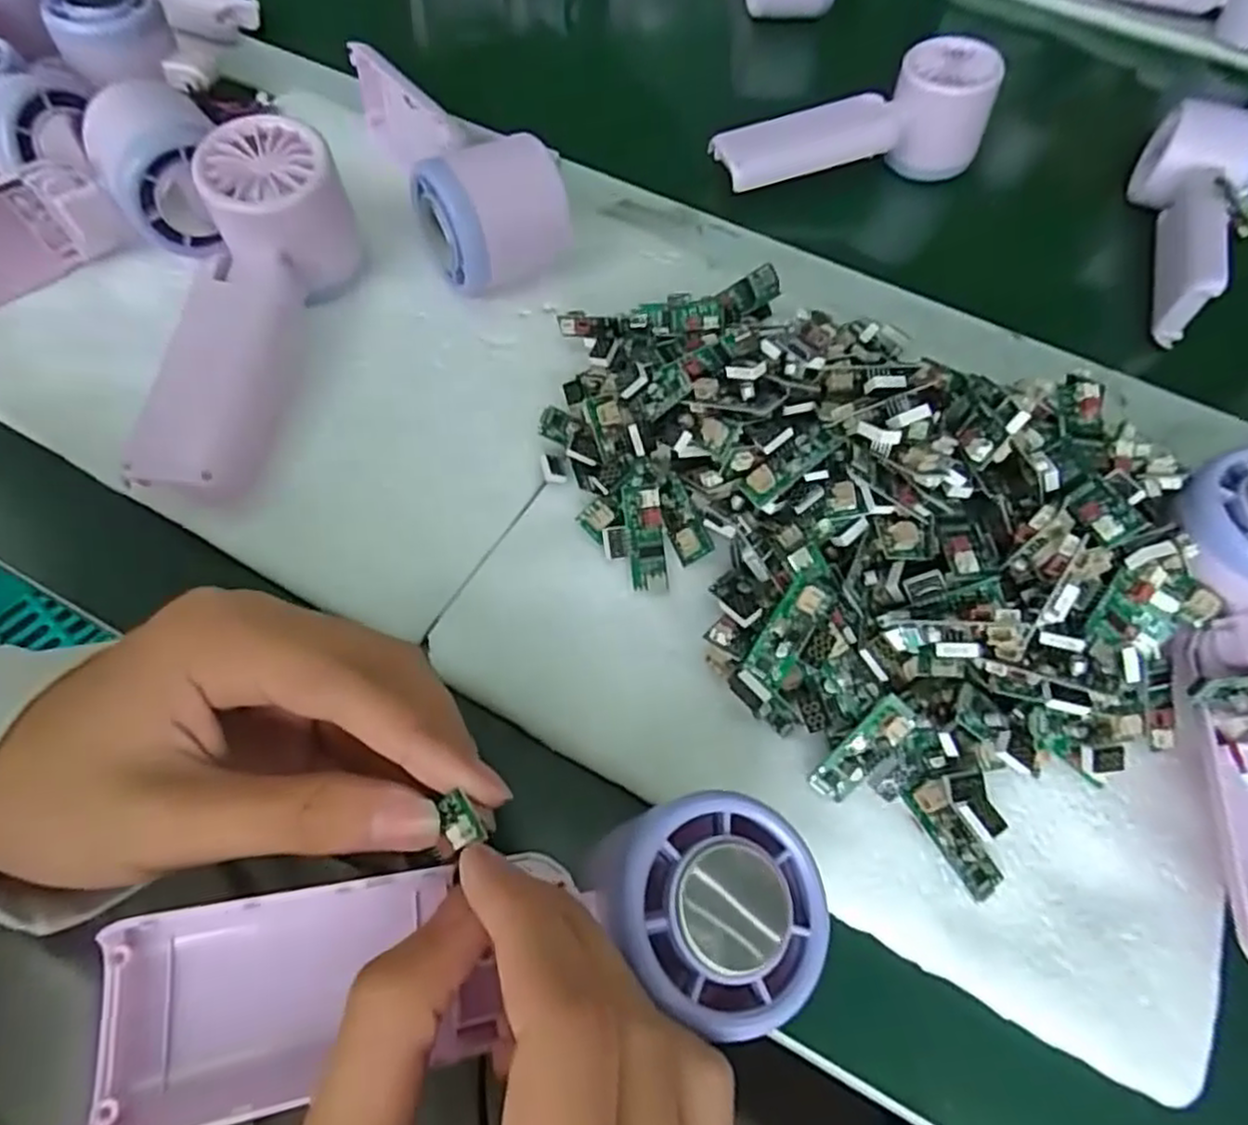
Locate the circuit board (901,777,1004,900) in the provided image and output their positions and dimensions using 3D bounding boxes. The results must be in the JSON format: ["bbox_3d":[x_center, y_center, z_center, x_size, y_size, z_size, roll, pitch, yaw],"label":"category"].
[{"bbox_3d":[0.105,0.088,0.233,0.013,0.005,0.036,-35,72,12],"label":"circuit board"}]

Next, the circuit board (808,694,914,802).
[{"bbox_3d":[0.077,0.061,0.237,0.013,0.006,0.039,43,99,18],"label":"circuit board"}]

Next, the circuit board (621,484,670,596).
[{"bbox_3d":[0.008,-0.008,0.273,0.014,0.005,0.039,-8,90,-7],"label":"circuit board"}]

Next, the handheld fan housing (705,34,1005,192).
[{"bbox_3d":[0.129,-0.247,0.423,0.151,0.070,0.044,-12,61,-10],"label":"handheld fan housing"}]

